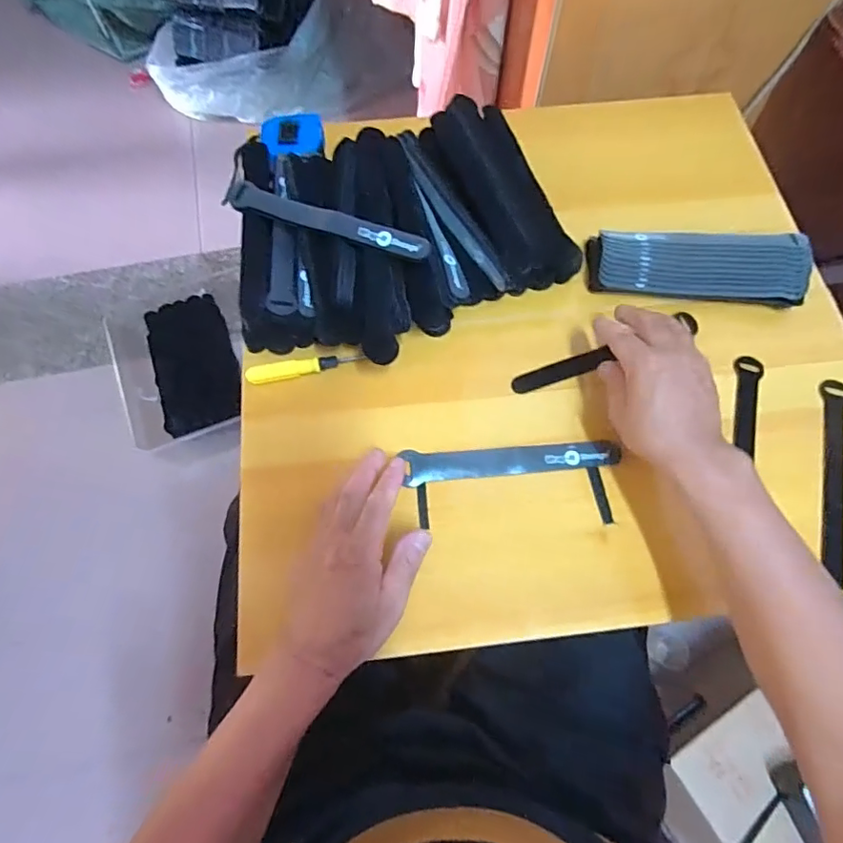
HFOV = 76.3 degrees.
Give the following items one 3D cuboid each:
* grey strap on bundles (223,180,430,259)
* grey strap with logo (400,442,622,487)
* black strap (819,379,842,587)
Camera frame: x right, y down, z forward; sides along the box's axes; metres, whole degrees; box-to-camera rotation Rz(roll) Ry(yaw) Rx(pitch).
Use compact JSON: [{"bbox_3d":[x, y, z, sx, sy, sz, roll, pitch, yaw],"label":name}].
[{"bbox_3d":[-0.086,-0.180,0.481,0.196,0.011,0.029,20,69,7],"label":"grey strap on bundles"},{"bbox_3d":[0.081,0.036,0.482,0.188,0.011,0.030,-4,68,-2],"label":"grey strap with logo"},{"bbox_3d":[0.368,0.047,0.479,0.024,0.005,0.186,14,70,9],"label":"black strap"}]

